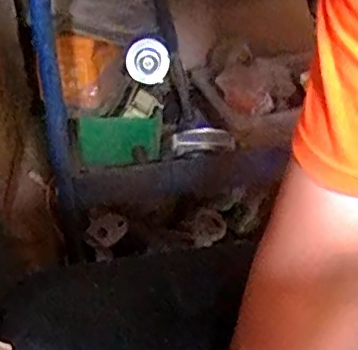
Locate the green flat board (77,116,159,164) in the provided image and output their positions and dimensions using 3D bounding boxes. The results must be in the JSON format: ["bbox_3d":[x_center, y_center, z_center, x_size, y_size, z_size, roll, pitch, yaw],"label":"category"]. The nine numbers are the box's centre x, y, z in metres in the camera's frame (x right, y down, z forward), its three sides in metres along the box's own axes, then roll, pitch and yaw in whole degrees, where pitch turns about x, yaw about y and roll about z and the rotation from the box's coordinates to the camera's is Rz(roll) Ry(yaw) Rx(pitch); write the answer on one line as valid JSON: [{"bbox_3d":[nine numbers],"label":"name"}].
[{"bbox_3d":[-0.080,-0.048,0.794,0.105,0.061,0.012,-3,11,-9],"label":"green flat board"}]

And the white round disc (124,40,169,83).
[{"bbox_3d":[-0.037,-0.131,0.685,0.050,0.052,0.011,-9,33,-12],"label":"white round disc"}]

